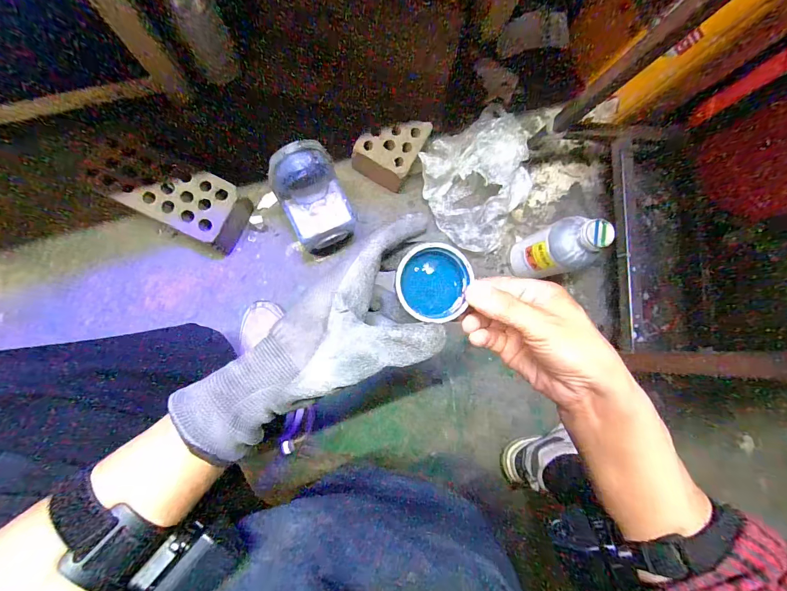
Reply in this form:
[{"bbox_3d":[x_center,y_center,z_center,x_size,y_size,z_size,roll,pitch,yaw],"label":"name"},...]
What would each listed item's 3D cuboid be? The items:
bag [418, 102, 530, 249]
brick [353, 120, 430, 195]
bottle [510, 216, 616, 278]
[{"bbox_3d":[0.171,-0.209,0.660,0.203,0.103,0.223,-30,89,-8],"label":"bag"},{"bbox_3d":[-0.006,-0.274,0.648,0.109,0.088,0.120,31,83,-3],"label":"brick"},{"bbox_3d":[0.280,-0.079,0.604,0.063,0.215,0.079,-20,88,-8],"label":"bottle"}]

